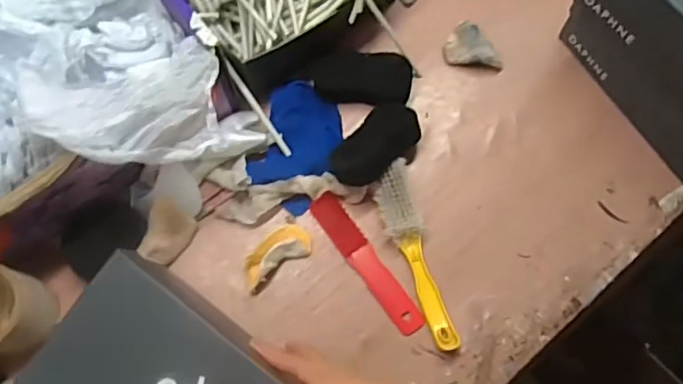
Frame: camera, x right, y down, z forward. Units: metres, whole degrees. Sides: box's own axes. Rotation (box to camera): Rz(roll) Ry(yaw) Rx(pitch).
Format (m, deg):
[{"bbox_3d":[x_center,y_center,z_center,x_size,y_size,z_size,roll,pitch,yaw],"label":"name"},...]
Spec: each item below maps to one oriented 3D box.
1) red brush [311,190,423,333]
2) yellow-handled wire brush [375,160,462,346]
[{"bbox_3d":[0.030,0.082,0.664,0.035,0.012,0.189,-35,75,-10],"label":"red brush"},{"bbox_3d":[0.083,0.073,0.652,0.047,0.027,0.220,-14,72,-3],"label":"yellow-handled wire brush"}]

